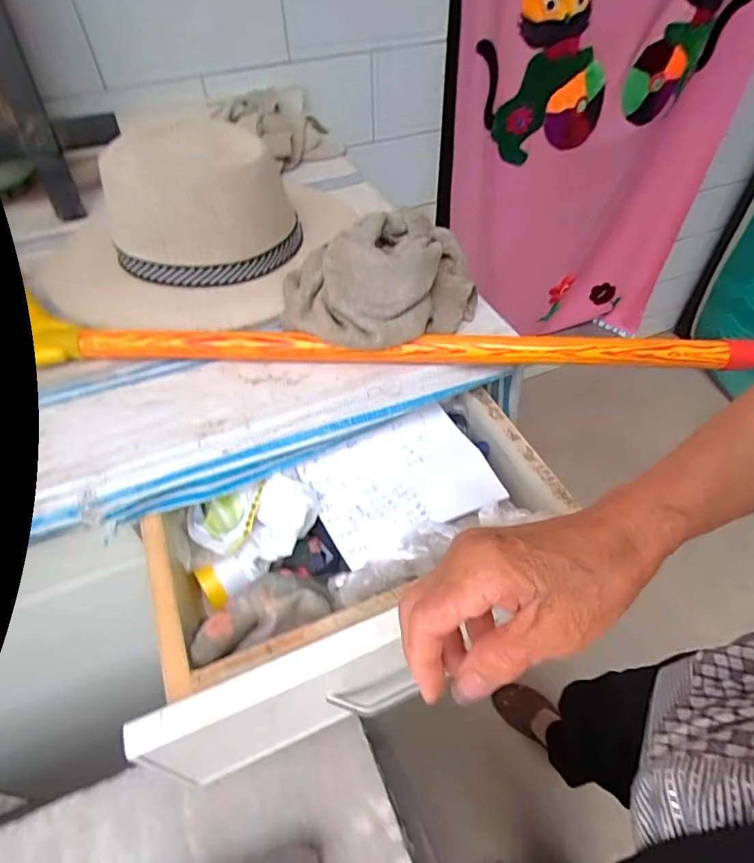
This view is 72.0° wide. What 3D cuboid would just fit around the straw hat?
[{"bbox_3d":[-0.216,-0.255,0.566,0.307,0.126,0.328,19,54,13],"label":"straw hat"}]

